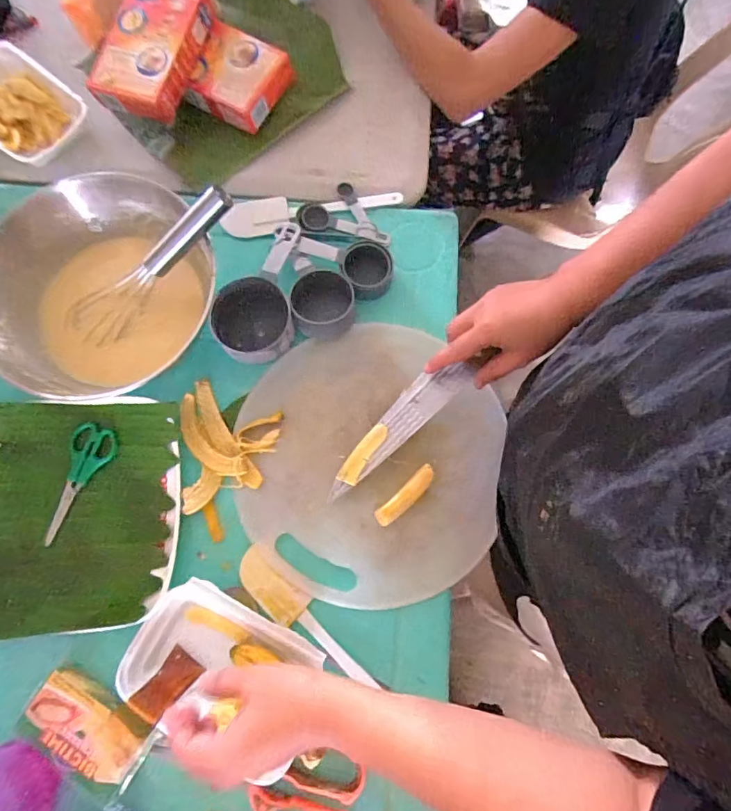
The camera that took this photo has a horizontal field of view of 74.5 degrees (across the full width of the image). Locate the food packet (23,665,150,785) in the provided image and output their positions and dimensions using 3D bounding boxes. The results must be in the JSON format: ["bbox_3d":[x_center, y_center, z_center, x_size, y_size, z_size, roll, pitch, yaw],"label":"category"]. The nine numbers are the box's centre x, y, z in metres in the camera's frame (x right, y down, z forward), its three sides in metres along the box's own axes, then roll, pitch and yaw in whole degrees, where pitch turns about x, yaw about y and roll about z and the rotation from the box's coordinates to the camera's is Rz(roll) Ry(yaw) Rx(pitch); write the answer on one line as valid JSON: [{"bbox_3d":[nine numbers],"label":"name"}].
[{"bbox_3d":[-0.258,0.299,0.446,0.111,0.034,0.060,23,77,5],"label":"food packet"}]

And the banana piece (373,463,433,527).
[{"bbox_3d":[0.041,0.093,0.494,0.075,0.033,0.019,-41,80,-10],"label":"banana piece"}]

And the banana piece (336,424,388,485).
[{"bbox_3d":[-0.002,0.049,0.494,0.022,0.004,0.071,34,90,27],"label":"banana piece"}]

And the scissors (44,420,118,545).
[{"bbox_3d":[-0.314,0.081,0.513,0.048,0.012,0.128,26,77,6],"label":"scissors"}]

